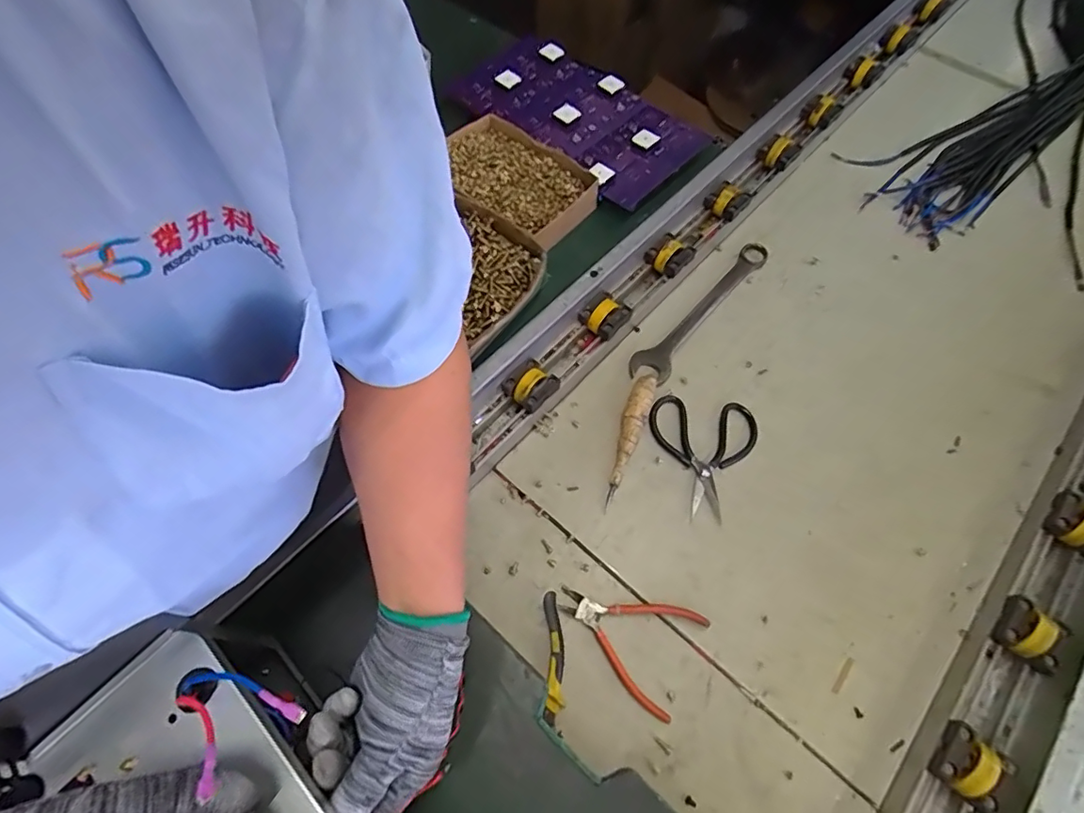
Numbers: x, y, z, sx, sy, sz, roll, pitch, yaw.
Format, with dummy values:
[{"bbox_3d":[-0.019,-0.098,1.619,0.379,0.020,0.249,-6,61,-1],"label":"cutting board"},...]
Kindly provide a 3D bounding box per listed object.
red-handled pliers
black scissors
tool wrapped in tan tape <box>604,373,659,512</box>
[{"bbox_3d":[0.084,0.235,0.561,0.146,0.009,0.106,27,64,10],"label":"red-handled pliers"},{"bbox_3d":[0.187,0.046,0.660,0.127,0.016,0.157,29,65,11],"label":"black scissors"},{"bbox_3d":[0.104,0.038,0.657,0.029,0.035,0.172,20,63,7],"label":"tool wrapped in tan tape"}]

